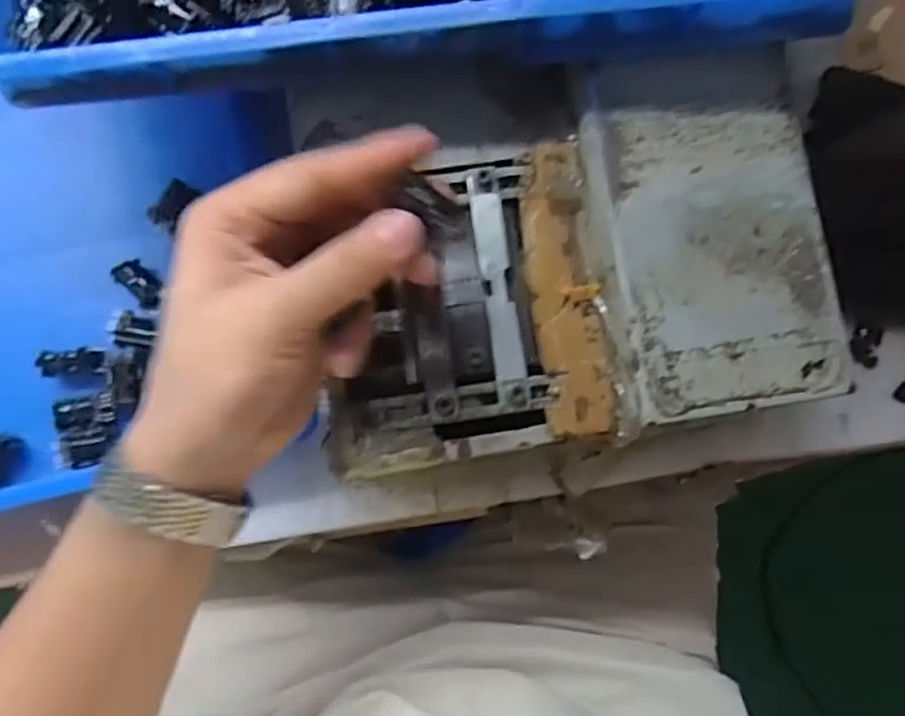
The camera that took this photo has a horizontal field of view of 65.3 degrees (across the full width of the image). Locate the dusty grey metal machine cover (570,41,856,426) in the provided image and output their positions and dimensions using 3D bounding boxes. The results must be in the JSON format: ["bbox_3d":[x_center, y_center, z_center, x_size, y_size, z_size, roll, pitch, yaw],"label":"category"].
[{"bbox_3d":[0.125,-0.062,0.346,0.103,0.020,0.174,-8,83,-5],"label":"dusty grey metal machine cover"}]

